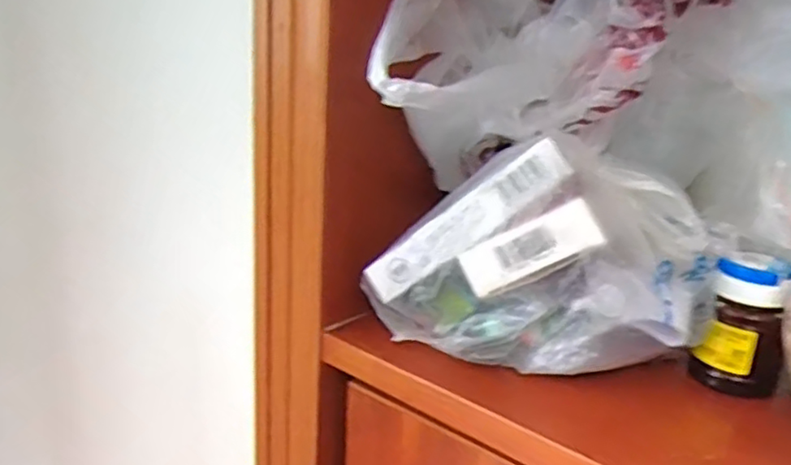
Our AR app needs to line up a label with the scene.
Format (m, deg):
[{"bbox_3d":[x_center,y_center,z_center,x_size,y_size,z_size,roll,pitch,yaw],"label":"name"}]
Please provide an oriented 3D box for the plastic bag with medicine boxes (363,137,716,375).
[{"bbox_3d":[0.078,0.013,0.352,0.184,0.106,0.075,10,19,17],"label":"plastic bag with medicine boxes"}]

